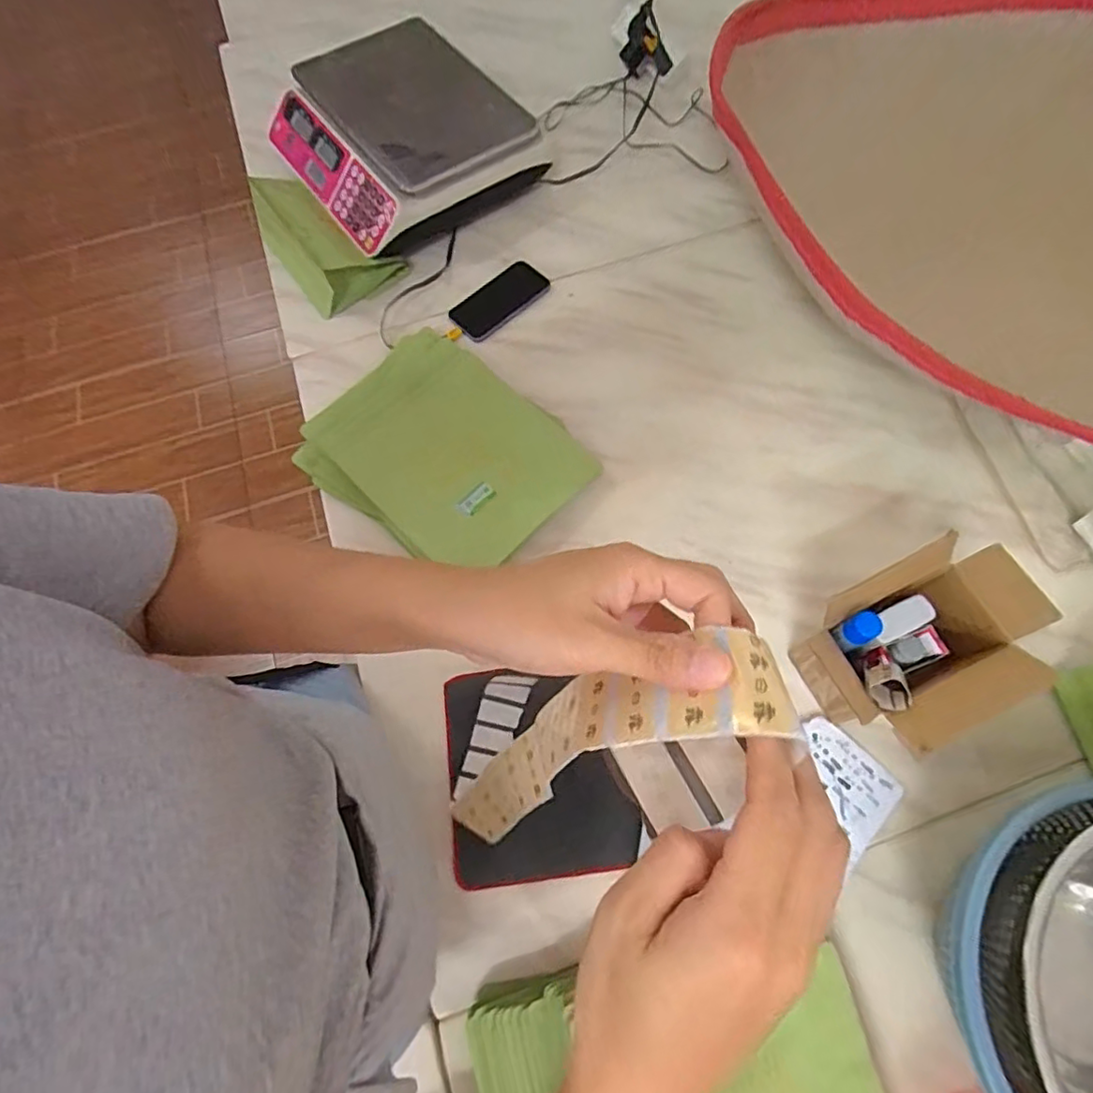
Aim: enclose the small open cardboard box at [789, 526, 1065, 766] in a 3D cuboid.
[{"bbox_3d":[0.350,0.100,0.573,0.201,0.132,0.139,-27,69,-9],"label":"small open cardboard box"}]

